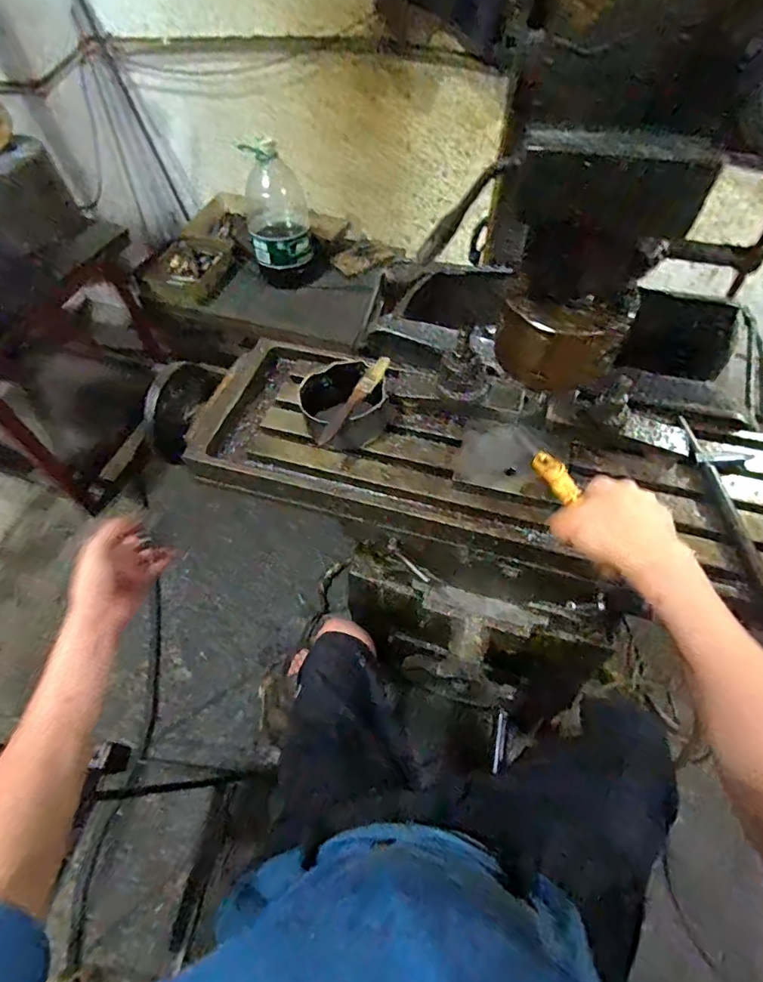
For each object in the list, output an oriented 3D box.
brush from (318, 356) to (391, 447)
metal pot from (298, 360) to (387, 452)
[{"bbox_3d":[-0.032,-0.111,0.605,0.023,0.015,0.148,26,61,17],"label":"brush"},{"bbox_3d":[-0.045,-0.108,0.639,0.109,0.066,0.108,-1,57,1],"label":"metal pot"}]

